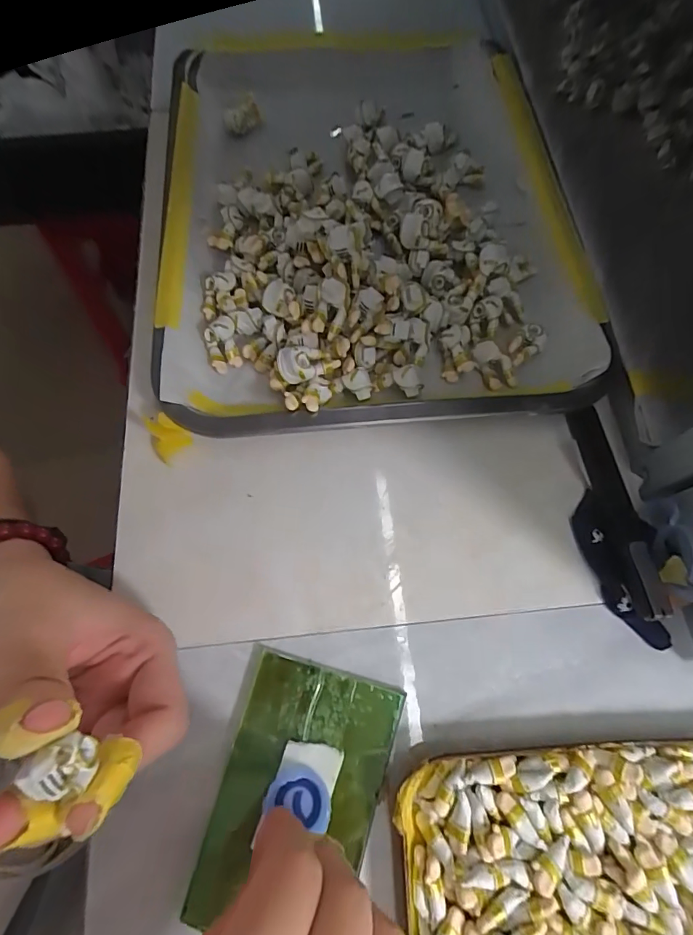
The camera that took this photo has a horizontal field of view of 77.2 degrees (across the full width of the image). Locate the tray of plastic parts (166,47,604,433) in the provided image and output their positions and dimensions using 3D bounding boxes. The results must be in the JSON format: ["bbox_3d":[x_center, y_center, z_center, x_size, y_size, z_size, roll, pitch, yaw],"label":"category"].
[{"bbox_3d":[0.013,-0.181,0.286,0.263,0.032,0.344,-5,69,-3],"label":"tray of plastic parts"}]

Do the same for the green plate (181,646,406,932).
[{"bbox_3d":[-0.020,0.138,0.186,0.068,0.006,0.096,16,70,5],"label":"green plate"}]

